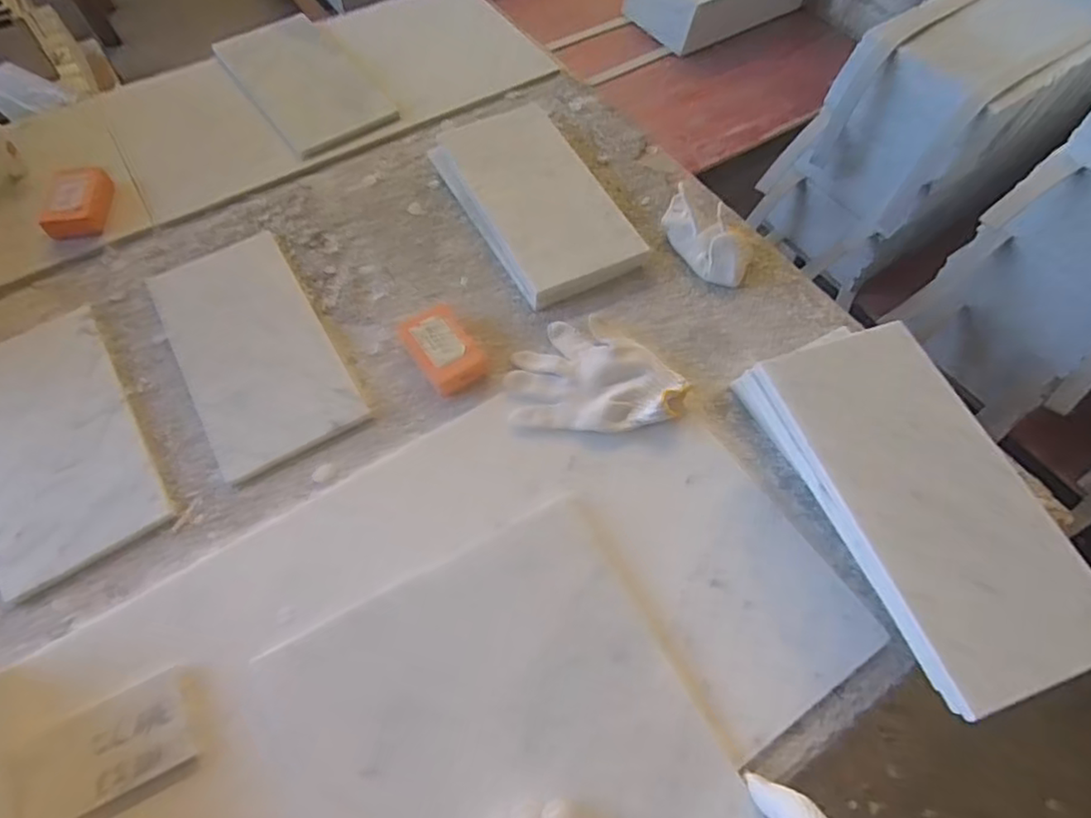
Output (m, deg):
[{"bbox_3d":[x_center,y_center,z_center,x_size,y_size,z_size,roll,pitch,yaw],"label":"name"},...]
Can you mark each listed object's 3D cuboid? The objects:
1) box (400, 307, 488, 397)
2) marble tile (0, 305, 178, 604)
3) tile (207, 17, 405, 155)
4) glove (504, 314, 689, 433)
[{"bbox_3d":[-0.110,-0.067,0.681,0.063,0.028,0.100,-29,64,-18],"label":"box"},{"bbox_3d":[-0.500,0.032,0.644,0.155,0.009,0.290,-27,70,-21],"label":"marble tile"},{"bbox_3d":[-0.359,-0.484,0.931,0.164,0.013,0.293,-32,71,-26],"label":"tile"},{"bbox_3d":[0.050,-0.038,0.673,0.175,0.026,0.138,-7,59,-6],"label":"glove"}]

